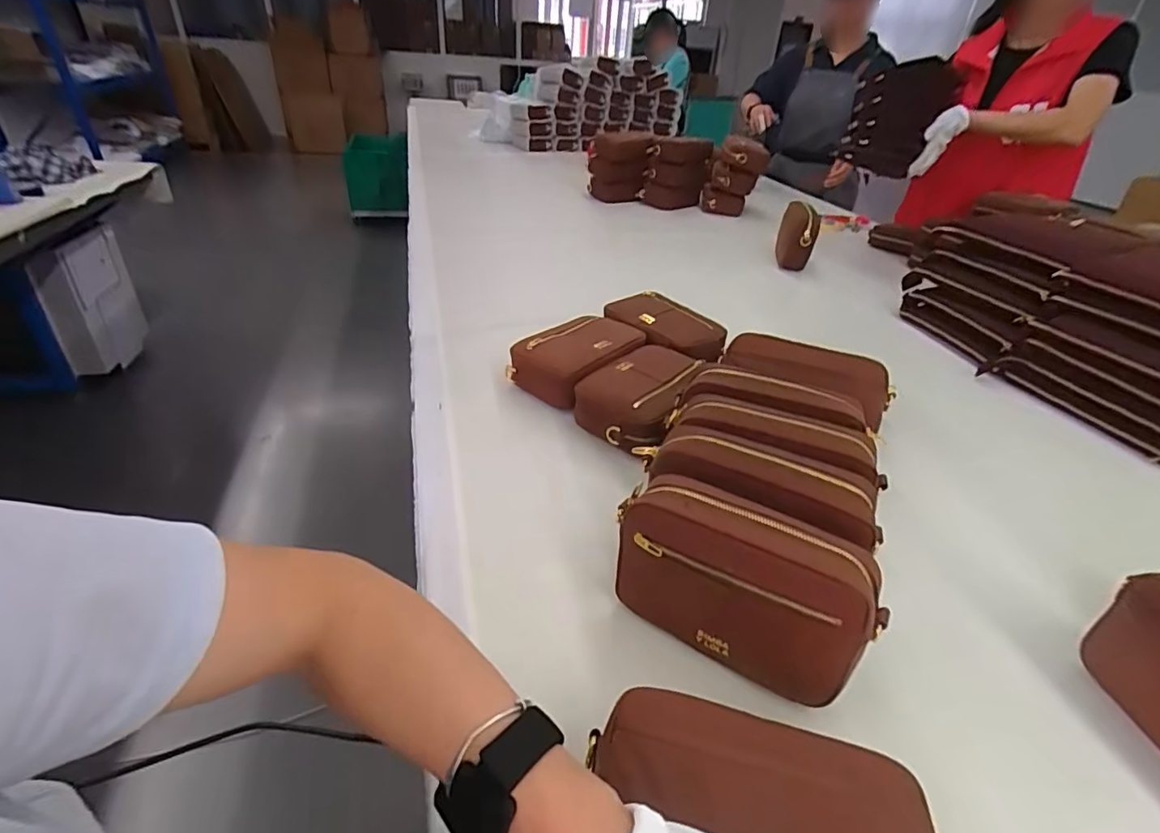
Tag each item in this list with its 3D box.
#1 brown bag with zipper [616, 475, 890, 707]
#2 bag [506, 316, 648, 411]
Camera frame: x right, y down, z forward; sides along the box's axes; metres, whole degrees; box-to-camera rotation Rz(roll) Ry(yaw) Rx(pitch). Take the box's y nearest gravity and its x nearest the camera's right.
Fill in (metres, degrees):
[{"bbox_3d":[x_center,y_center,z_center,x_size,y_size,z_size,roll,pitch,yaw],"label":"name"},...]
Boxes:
[{"bbox_3d":[0.125,0.131,0.442,0.201,0.118,0.070,22,38,24],"label":"brown bag with zipper"},{"bbox_3d":[-0.001,-0.083,0.801,0.123,0.064,0.195,32,43,34],"label":"bag"}]

